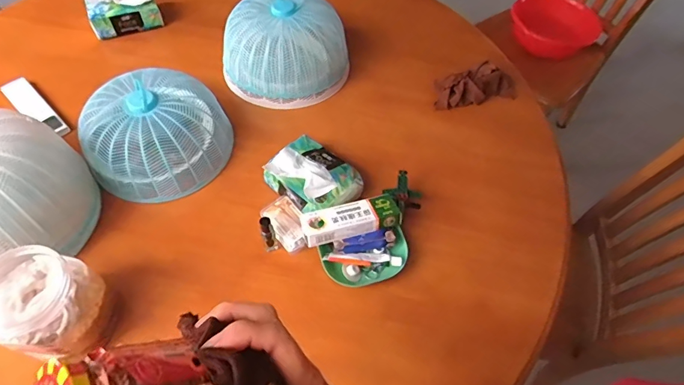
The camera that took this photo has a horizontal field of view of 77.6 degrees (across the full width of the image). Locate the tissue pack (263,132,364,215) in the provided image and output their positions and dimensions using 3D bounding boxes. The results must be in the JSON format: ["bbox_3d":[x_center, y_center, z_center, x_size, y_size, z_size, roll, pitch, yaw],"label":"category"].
[{"bbox_3d":[-0.044,-0.023,0.681,0.138,0.077,0.109,39,63,19],"label":"tissue pack"}]

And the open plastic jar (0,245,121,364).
[{"bbox_3d":[-0.353,0.141,0.519,0.112,0.145,0.104,2,57,-3],"label":"open plastic jar"}]

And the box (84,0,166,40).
[{"bbox_3d":[-0.459,-0.391,0.890,0.137,0.080,0.081,-17,60,-14],"label":"box"}]

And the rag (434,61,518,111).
[{"bbox_3d":[0.259,-0.210,0.825,0.169,0.049,0.071,-9,59,-9],"label":"rag"}]

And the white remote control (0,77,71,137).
[{"bbox_3d":[-0.562,-0.157,0.775,0.181,0.016,0.047,40,63,19],"label":"white remote control"}]

